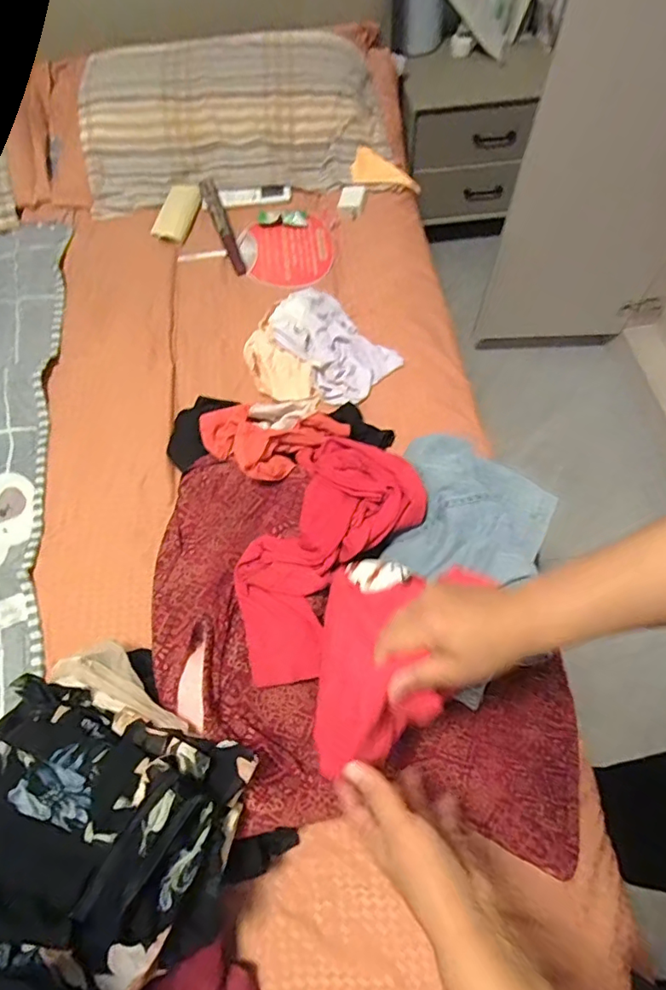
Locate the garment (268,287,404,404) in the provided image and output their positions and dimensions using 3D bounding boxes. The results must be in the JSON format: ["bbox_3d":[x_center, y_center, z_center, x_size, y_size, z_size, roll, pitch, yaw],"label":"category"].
[{"bbox_3d":[-0.006,-0.273,0.919,0.154,0.052,0.235,-38,68,-15],"label":"garment"}]

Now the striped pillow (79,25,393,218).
[{"bbox_3d":[-0.222,-0.860,1.156,0.668,0.108,0.428,-9,64,-1],"label":"striped pillow"}]

